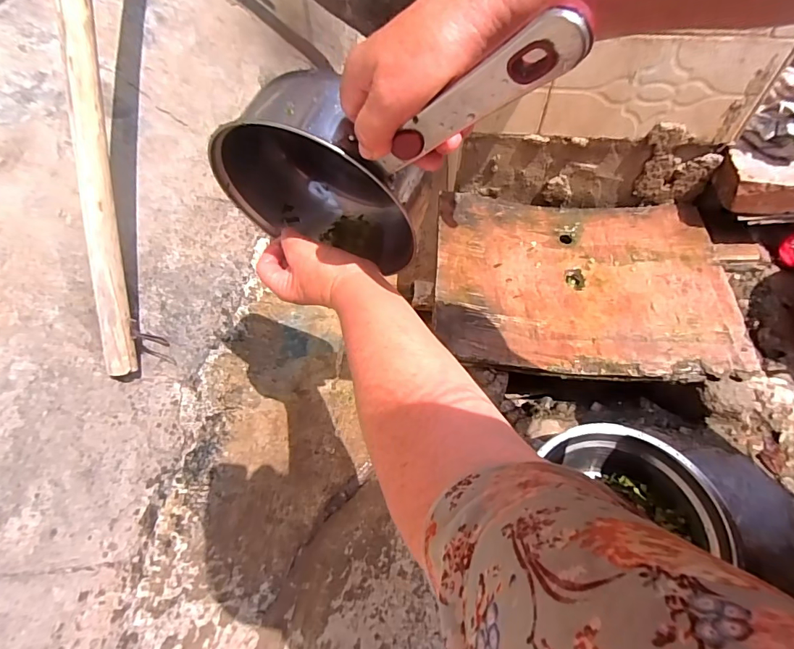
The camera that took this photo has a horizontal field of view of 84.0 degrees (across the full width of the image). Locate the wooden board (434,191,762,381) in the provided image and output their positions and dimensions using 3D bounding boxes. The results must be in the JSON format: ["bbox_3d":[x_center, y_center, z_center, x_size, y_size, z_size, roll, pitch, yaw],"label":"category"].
[{"bbox_3d":[0.265,-0.070,0.651,0.406,0.034,0.309,5,56,3],"label":"wooden board"}]

